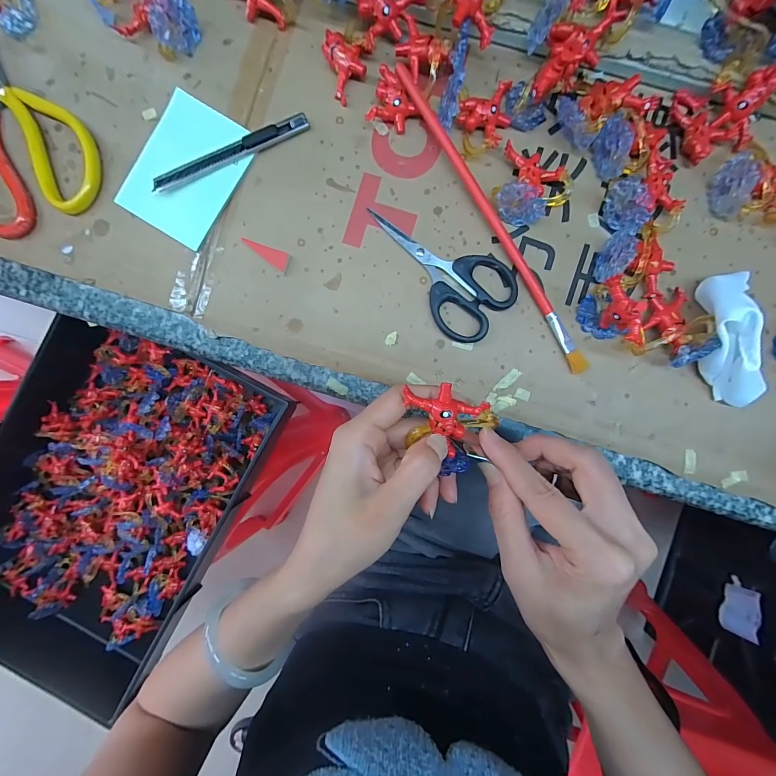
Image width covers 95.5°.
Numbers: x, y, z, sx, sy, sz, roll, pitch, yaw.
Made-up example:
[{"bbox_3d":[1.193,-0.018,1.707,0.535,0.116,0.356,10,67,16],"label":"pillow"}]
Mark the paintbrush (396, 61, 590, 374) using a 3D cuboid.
[{"bbox_3d":[0.079,-0.125,0.265,0.012,0.011,0.260,-30,90,2],"label":"paintbrush"}]

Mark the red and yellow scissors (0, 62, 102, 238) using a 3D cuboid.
[{"bbox_3d":[-0.298,-0.189,0.271,0.110,0.012,0.158,-42,90,3],"label":"red and yellow scissors"}]

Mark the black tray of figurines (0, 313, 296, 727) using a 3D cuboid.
[{"bbox_3d":[-0.369,0.143,0.482,0.320,0.073,0.430,28,92,1],"label":"black tray of figurines"}]

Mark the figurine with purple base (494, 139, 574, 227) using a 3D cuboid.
[{"bbox_3d":[0.108,-0.149,0.257,0.054,0.029,0.054,0,92,2],"label":"figurine with purple base"}]

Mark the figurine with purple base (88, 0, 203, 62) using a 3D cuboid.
[{"bbox_3d":[-0.185,-0.290,0.260,0.088,0.028,0.052,37,92,1],"label":"figurine with purple base"}]

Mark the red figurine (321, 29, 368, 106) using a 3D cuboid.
[{"bbox_3d":[-0.032,-0.244,0.267,0.026,0.014,0.043,-16,91,2],"label":"red figurine"}]

